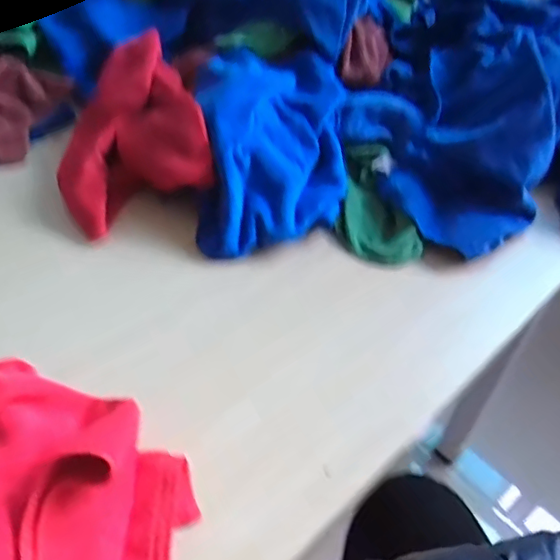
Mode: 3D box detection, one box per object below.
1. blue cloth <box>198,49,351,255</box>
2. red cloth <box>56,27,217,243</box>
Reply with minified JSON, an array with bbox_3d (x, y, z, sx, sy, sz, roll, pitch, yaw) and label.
[{"bbox_3d":[-0.010,-0.159,0.648,0.167,0.059,0.298,8,63,-15],"label":"blue cloth"},{"bbox_3d":[-0.184,-0.183,0.665,0.175,0.050,0.272,-28,57,3],"label":"red cloth"}]

